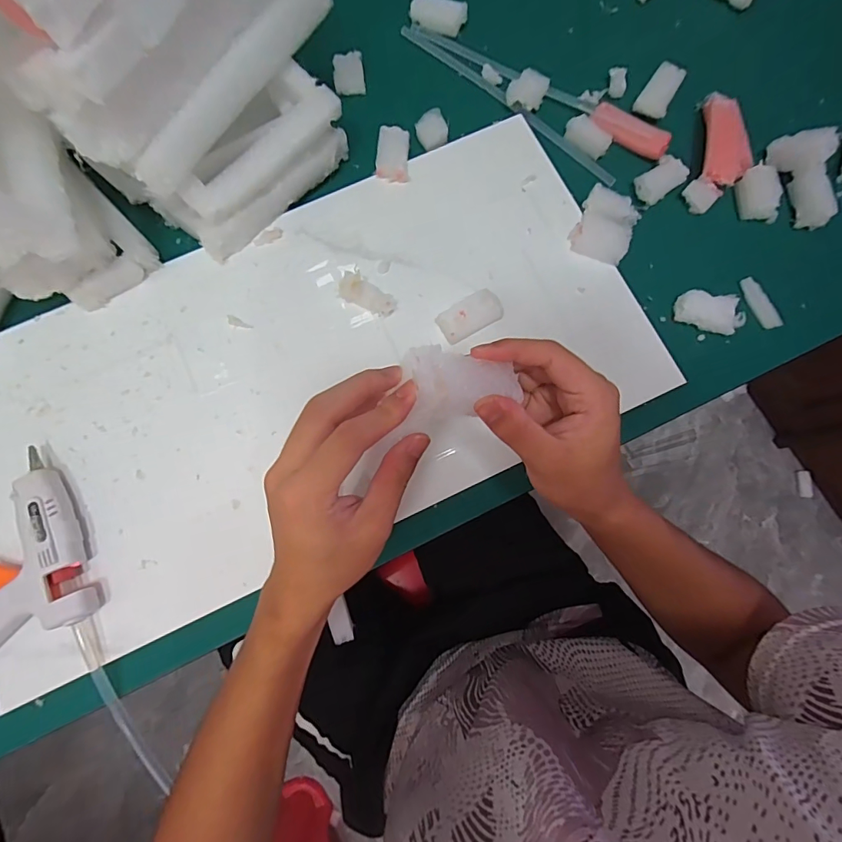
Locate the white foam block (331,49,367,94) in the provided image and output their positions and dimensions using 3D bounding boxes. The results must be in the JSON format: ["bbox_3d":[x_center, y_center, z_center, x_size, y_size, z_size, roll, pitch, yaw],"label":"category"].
[{"bbox_3d":[-0.072,-0.348,0.460,0.030,0.008,0.043,-6,79,-1],"label":"white foam block"}]

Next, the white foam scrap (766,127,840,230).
[{"bbox_3d":[0.347,-0.222,0.409,0.019,0.047,0.088,-14,80,-3],"label":"white foam scrap"}]

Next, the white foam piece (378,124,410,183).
[{"bbox_3d":[-0.026,-0.250,0.431,0.029,0.012,0.051,-1,79,0],"label":"white foam piece"}]

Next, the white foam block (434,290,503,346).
[{"bbox_3d":[0.043,-0.091,0.394,0.054,0.017,0.032,-29,81,-5],"label":"white foam block"}]

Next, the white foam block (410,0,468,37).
[{"bbox_3d":[0.017,-0.412,0.463,0.057,0.016,0.023,15,80,3],"label":"white foam block"}]

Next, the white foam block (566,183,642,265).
[{"bbox_3d":[0.162,-0.171,0.404,0.047,0.022,0.054,22,80,4],"label":"white foam block"}]

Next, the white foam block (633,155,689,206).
[{"bbox_3d":[0.219,-0.220,0.418,0.042,0.015,0.030,-32,81,-6],"label":"white foam block"}]

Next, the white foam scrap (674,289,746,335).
[{"bbox_3d":[0.251,-0.096,0.401,0.052,0.014,0.032,10,80,2],"label":"white foam scrap"}]

